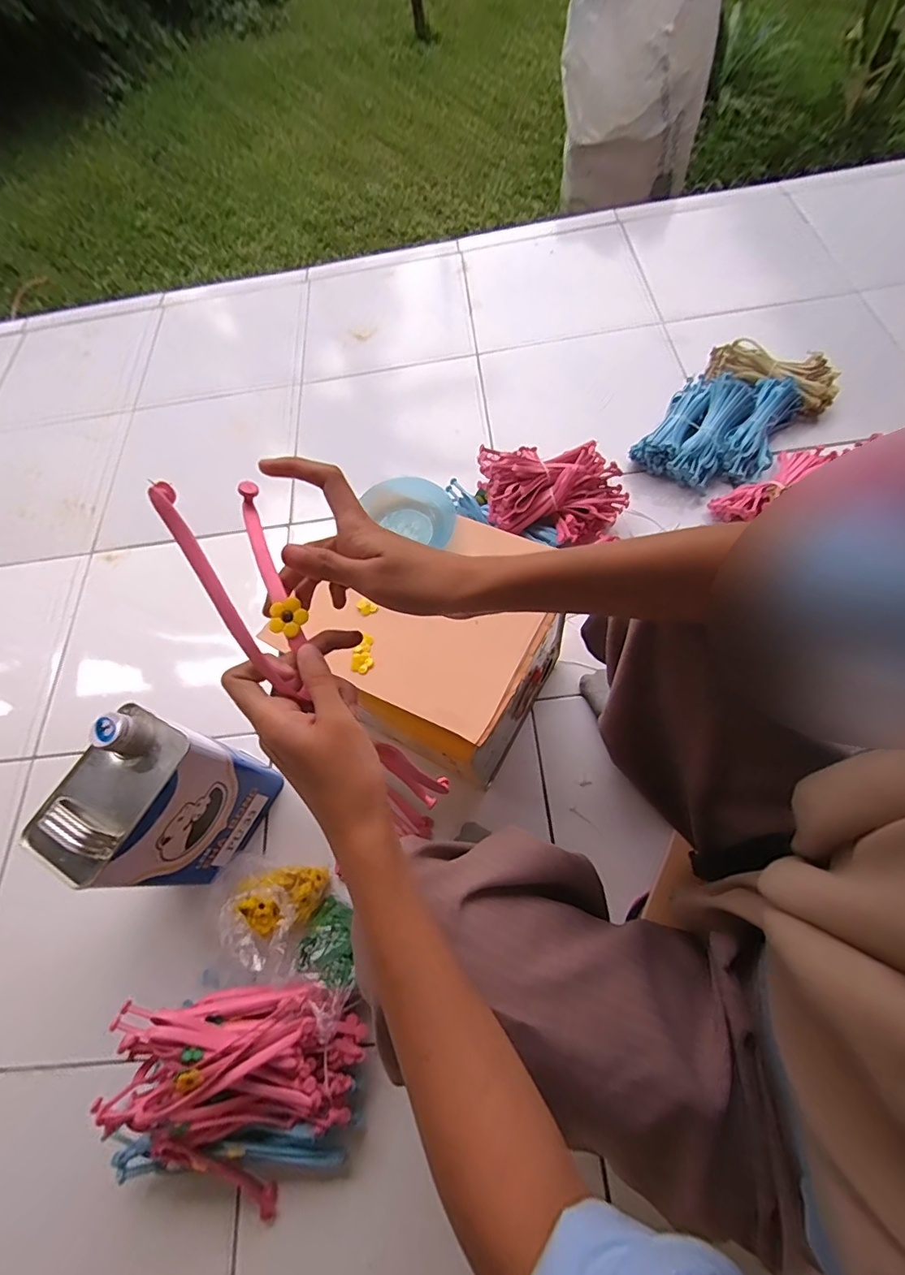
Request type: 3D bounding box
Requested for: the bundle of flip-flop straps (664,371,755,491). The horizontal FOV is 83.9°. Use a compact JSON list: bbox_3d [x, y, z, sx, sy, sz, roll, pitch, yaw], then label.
[{"bbox_3d":[0.450,-0.358,0.871,0.077,0.038,0.206,28,84,16],"label":"bundle of flip-flop straps"}]

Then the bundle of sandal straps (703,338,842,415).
[{"bbox_3d":[0.586,-0.480,0.937,0.229,0.084,0.076,32,73,20],"label":"bundle of sandal straps"}]

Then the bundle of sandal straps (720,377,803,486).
[{"bbox_3d":[0.532,-0.358,0.872,0.080,0.044,0.203,31,82,17],"label":"bundle of sandal straps"}]

